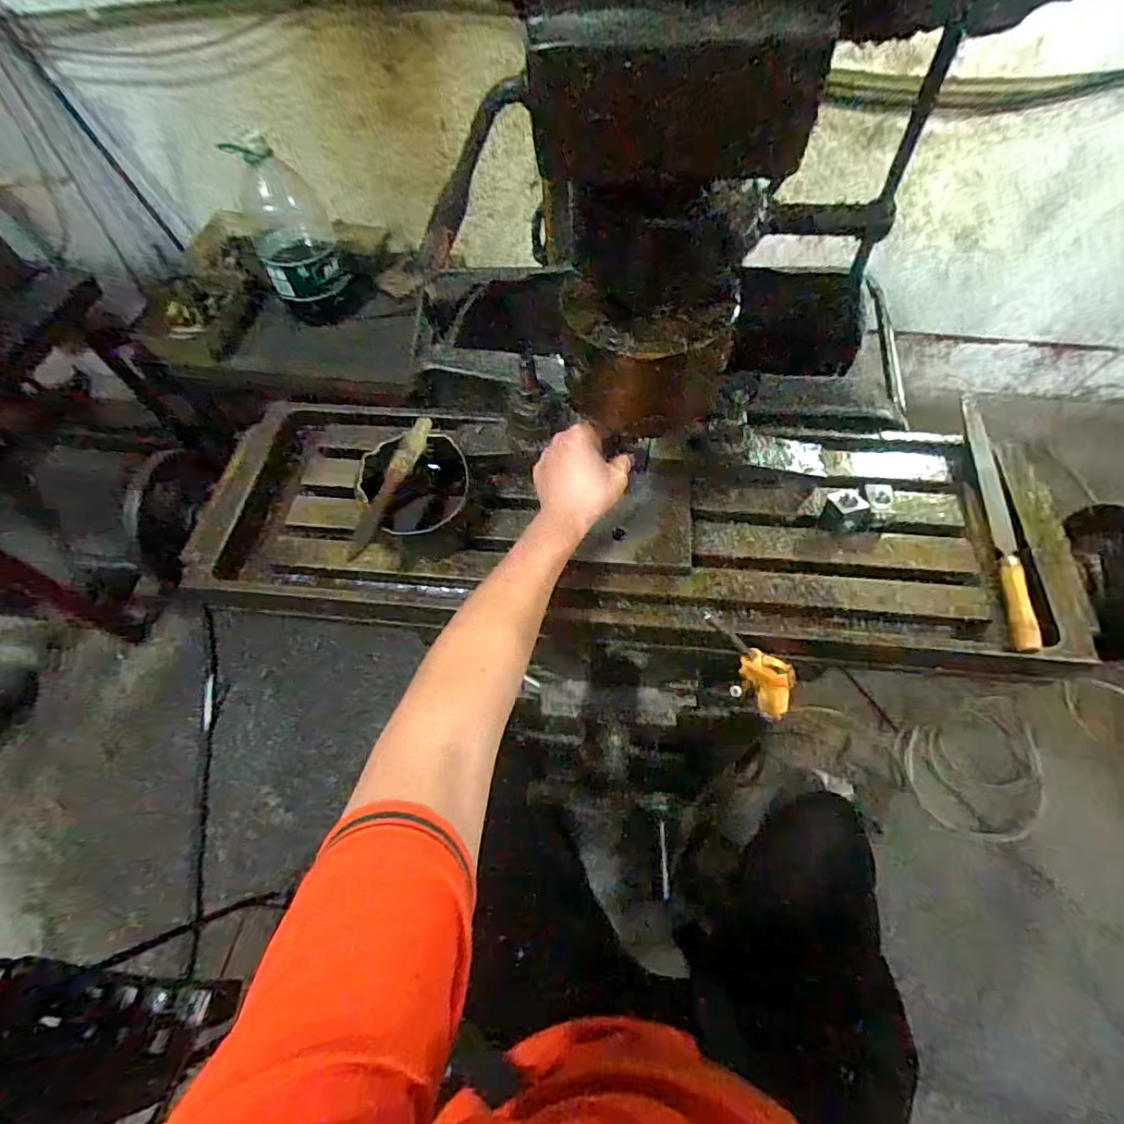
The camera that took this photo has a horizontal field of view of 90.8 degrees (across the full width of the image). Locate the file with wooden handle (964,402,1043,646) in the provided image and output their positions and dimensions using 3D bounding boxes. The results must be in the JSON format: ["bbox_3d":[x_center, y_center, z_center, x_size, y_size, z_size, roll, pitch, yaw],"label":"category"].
[{"bbox_3d":[0.401,-0.049,0.507,0.023,0.020,0.274,8,62,7],"label":"file with wooden handle"}]

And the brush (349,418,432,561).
[{"bbox_3d":[-0.151,-0.068,0.488,0.018,0.020,0.141,16,63,11],"label":"brush"}]

